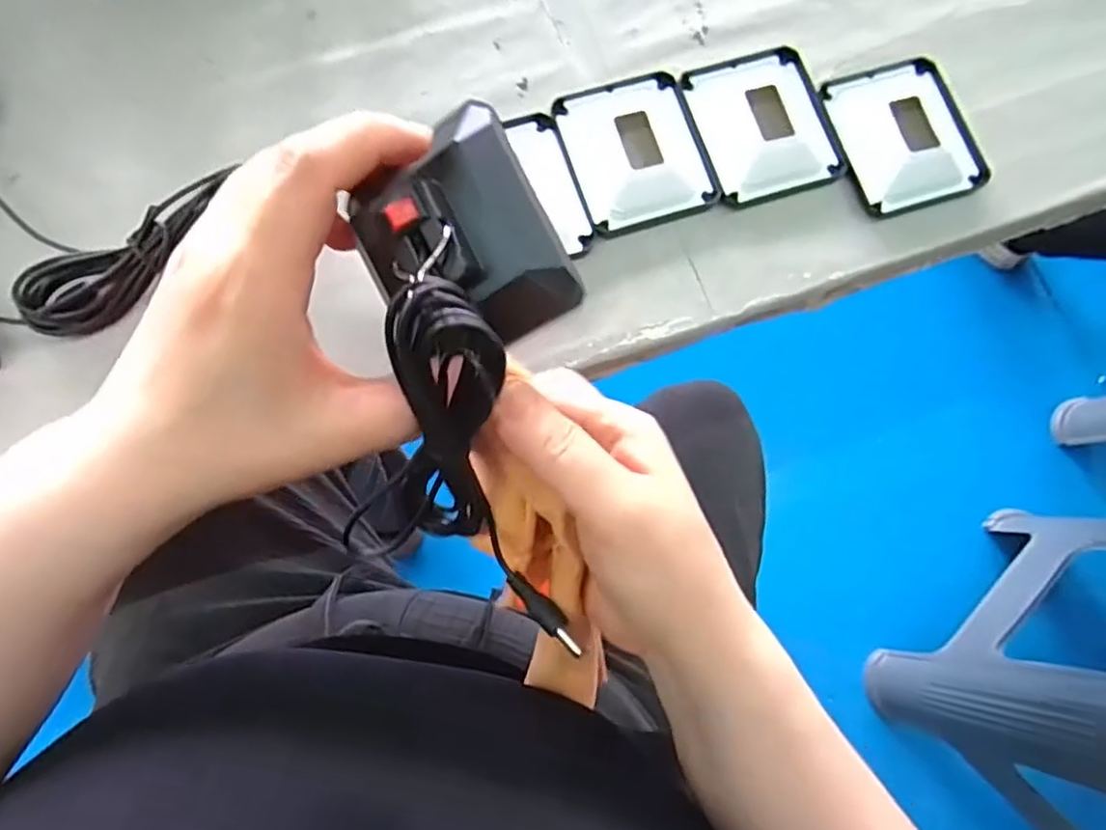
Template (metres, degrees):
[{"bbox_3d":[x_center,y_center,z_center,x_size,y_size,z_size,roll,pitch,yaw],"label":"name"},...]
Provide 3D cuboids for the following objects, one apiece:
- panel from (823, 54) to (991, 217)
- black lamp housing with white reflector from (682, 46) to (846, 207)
[{"bbox_3d":[0.178,-0.147,0.335,0.066,0.018,0.078,-17,77,-5],"label":"panel"},{"bbox_3d":[0.108,-0.154,0.336,0.067,0.015,0.080,-15,77,-4],"label":"black lamp housing with white reflector"}]

